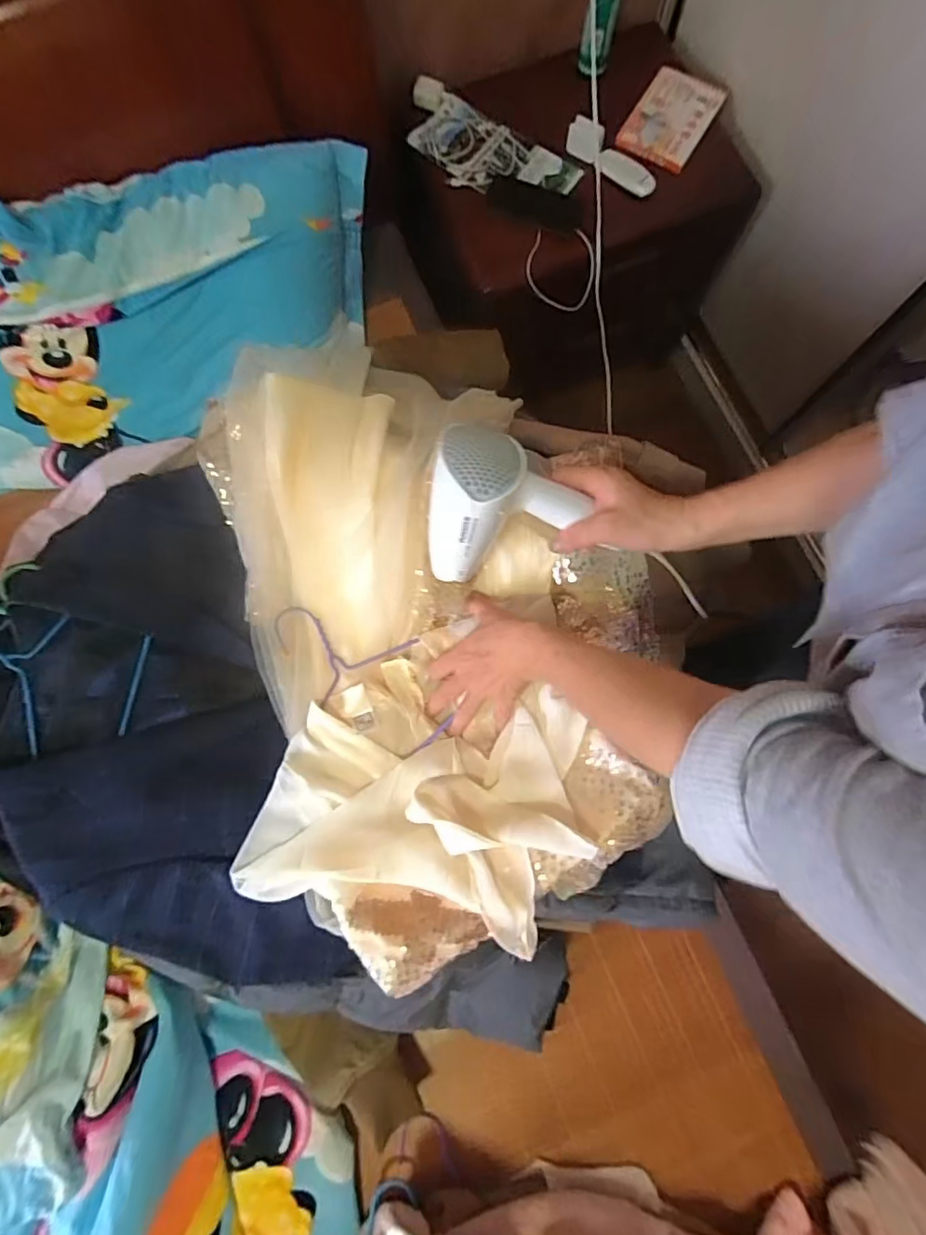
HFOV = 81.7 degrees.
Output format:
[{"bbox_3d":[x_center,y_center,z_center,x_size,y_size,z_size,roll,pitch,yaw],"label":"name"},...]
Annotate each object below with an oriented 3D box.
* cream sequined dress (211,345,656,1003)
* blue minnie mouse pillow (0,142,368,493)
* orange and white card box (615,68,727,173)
[{"bbox_3d":[-0.029,0.003,0.530,0.419,0.099,0.604,-8,78,-1],"label":"cream sequined dress"},{"bbox_3d":[-0.469,-0.426,0.756,0.736,0.125,0.332,-19,106,-3],"label":"blue minnie mouse pillow"},{"bbox_3d":[0.362,-0.862,0.921,0.124,0.016,0.175,32,88,5],"label":"orange and white card box"}]

